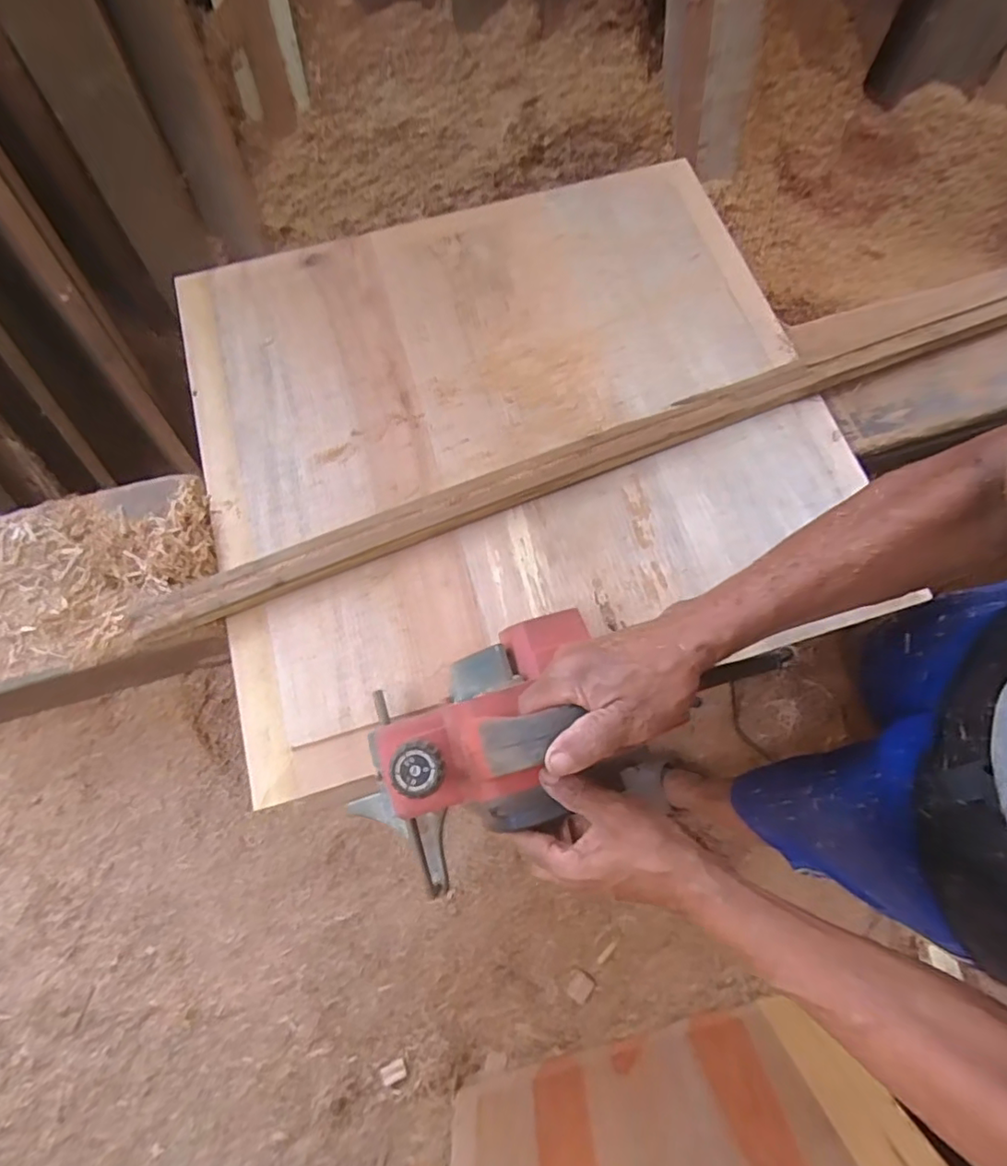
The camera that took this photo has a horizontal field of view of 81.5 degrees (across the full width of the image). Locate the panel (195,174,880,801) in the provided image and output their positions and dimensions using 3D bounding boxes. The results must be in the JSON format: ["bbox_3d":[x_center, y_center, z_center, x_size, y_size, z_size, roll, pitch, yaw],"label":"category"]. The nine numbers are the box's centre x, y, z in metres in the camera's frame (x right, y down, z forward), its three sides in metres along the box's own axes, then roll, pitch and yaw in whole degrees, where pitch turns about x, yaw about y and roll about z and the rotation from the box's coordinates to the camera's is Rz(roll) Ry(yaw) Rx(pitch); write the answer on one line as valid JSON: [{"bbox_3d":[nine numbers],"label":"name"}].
[{"bbox_3d":[-0.007,-0.185,0.623,0.650,0.017,0.567,-21,74,-6],"label":"panel"}]

